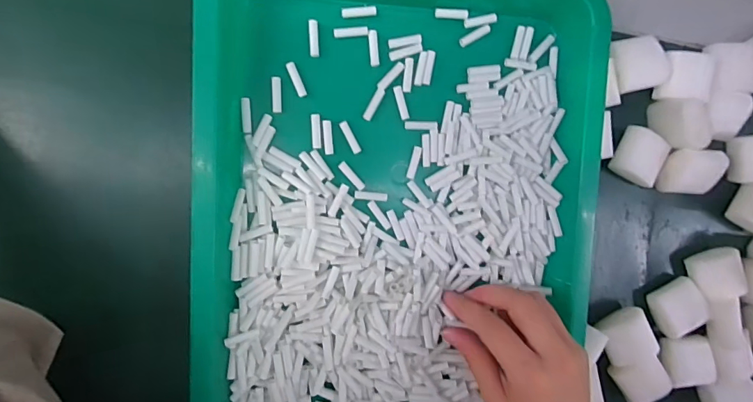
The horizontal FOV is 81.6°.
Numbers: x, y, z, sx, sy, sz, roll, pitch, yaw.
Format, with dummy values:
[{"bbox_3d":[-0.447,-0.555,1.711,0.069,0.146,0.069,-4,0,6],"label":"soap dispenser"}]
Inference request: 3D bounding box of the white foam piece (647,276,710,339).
[{"bbox_3d":[0.234,0.082,0.337,0.037,0.021,0.030,-32,96,-7],"label":"white foam piece"}]

